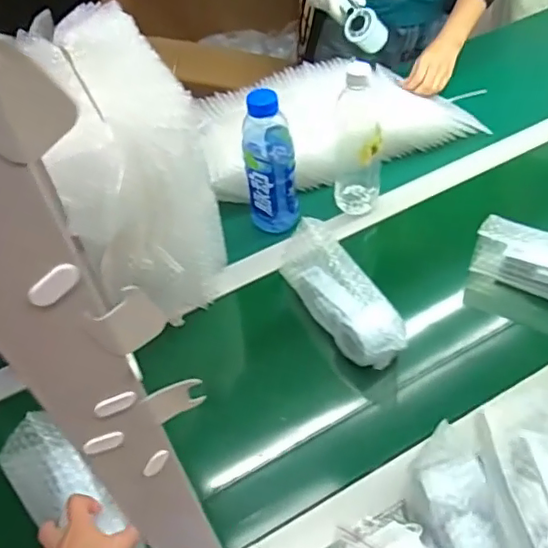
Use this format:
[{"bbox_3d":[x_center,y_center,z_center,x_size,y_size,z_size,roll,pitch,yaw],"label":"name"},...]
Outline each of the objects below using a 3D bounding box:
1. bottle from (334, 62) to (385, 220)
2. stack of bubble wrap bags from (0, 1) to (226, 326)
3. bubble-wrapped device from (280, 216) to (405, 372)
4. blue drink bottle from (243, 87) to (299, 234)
[{"bbox_3d":[0.119,-0.183,0.808,0.065,0.219,0.054,4,49,9],"label":"bottle"},{"bbox_3d":[-0.204,-0.149,0.768,0.199,0.249,0.376,-18,50,-10],"label":"stack of bubble wrap bags"},{"bbox_3d":[0.082,0.025,0.713,0.070,0.072,0.201,-24,51,-15],"label":"bubble-wrapped device"},{"bbox_3d":[-0.005,-0.151,0.795,0.071,0.203,0.059,-4,49,2],"label":"blue drink bottle"}]

